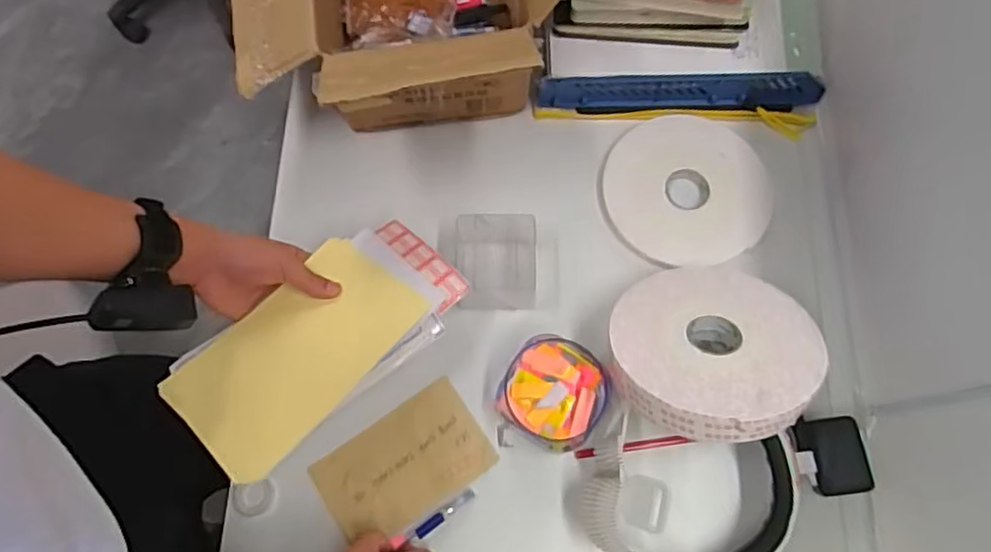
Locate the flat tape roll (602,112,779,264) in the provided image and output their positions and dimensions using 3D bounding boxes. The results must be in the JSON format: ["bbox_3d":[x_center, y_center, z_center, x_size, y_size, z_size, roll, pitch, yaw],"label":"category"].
[{"bbox_3d":[0.211,-0.094,0.713,0.175,0.015,0.171,0,72,1],"label":"flat tape roll"}]

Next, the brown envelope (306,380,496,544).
[{"bbox_3d":[-0.089,0.187,0.641,0.161,0.007,0.099,-33,81,-6],"label":"brown envelope"}]

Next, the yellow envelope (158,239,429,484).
[{"bbox_3d":[-0.175,0.068,0.574,0.120,0.010,0.210,40,73,15],"label":"yellow envelope"}]

